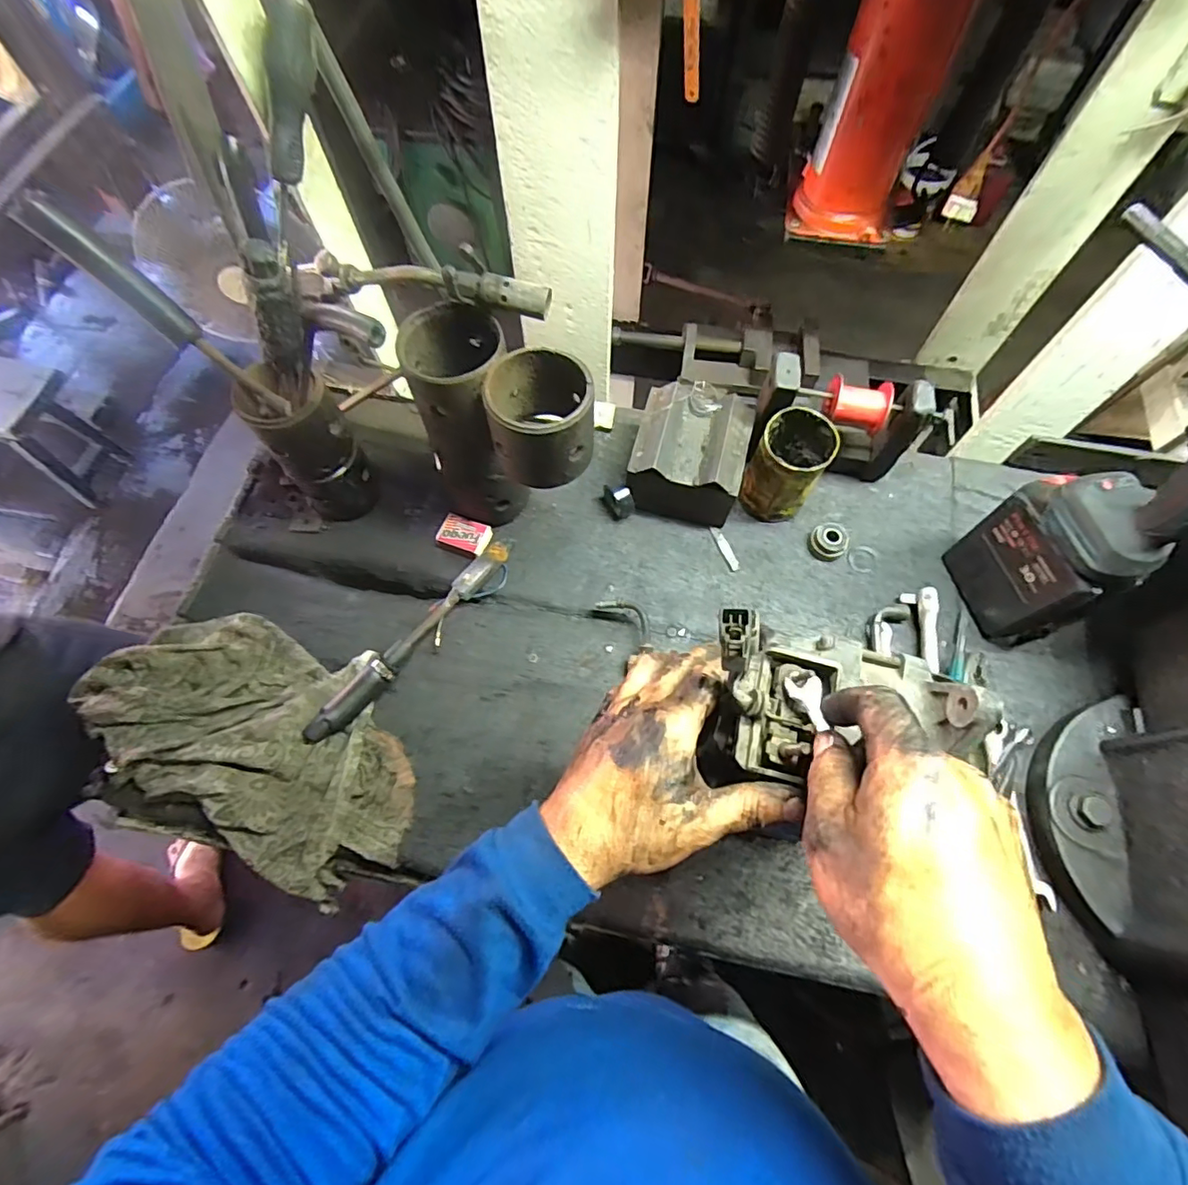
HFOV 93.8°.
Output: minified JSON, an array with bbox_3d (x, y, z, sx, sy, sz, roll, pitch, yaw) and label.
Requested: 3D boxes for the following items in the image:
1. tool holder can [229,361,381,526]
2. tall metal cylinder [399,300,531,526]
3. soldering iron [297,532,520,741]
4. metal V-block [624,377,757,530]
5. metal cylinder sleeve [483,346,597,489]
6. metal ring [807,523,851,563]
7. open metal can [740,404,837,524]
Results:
[{"bbox_3d":[-0.292,-0.149,0.591,0.084,0.186,0.074,-36,71,-14],"label":"tool holder can"},{"bbox_3d":[-0.118,-0.164,0.561,0.087,0.217,0.097,17,67,8],"label":"tall metal cylinder"},{"bbox_3d":[-0.188,0.043,0.586,0.039,0.021,0.282,41,73,17],"label":"soldering iron"},{"bbox_3d":[0.108,-0.154,0.636,0.118,0.101,0.136,13,67,6],"label":"metal V-block"},{"bbox_3d":[-0.043,-0.150,0.476,0.088,0.079,0.095,-8,66,-3],"label":"metal cylinder sleeve"},{"bbox_3d":[0.267,-0.059,0.630,0.041,0.030,0.040,0,66,0],"label":"metal ring"},{"bbox_3d":[0.213,-0.137,0.615,0.073,0.117,0.086,34,71,14],"label":"open metal can"}]

